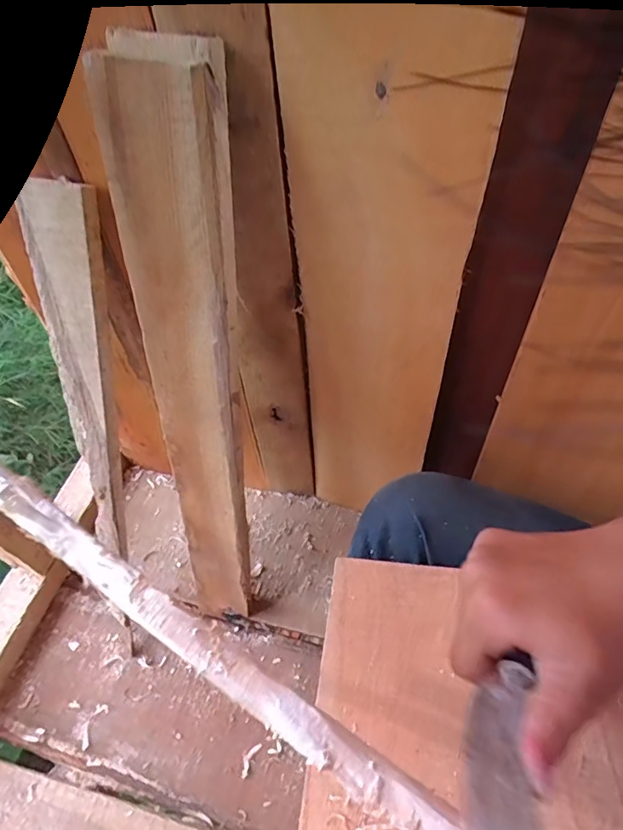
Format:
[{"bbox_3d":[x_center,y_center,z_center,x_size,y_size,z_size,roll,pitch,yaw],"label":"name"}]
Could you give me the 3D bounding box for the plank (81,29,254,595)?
[{"bbox_3d":[-0.085,-0.001,0.403,0.066,0.479,0.025,9,39,11],"label":"plank"}]

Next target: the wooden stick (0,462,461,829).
[{"bbox_3d":[-0.028,0.098,0.197,0.429,0.014,0.018,29,60,17],"label":"wooden stick"}]

